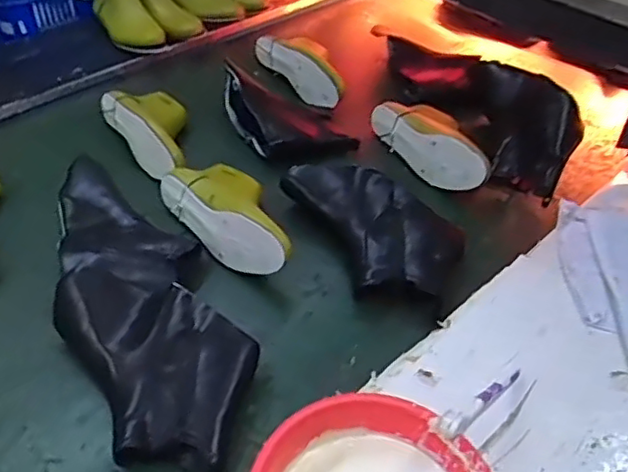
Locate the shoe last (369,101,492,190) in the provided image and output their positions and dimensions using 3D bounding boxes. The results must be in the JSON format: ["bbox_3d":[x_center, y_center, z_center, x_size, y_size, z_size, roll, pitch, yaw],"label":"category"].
[{"bbox_3d":[0.184,-0.149,0.961,0.092,0.066,0.205,-21,48,-24],"label":"shoe last"}]

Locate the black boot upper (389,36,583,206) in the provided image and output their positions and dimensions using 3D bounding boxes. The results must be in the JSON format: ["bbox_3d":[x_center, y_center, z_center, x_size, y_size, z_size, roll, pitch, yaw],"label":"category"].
[{"bbox_3d":[0.270,-0.220,1.012,0.104,0.113,0.387,-16,46,-19],"label":"black boot upper"}]

